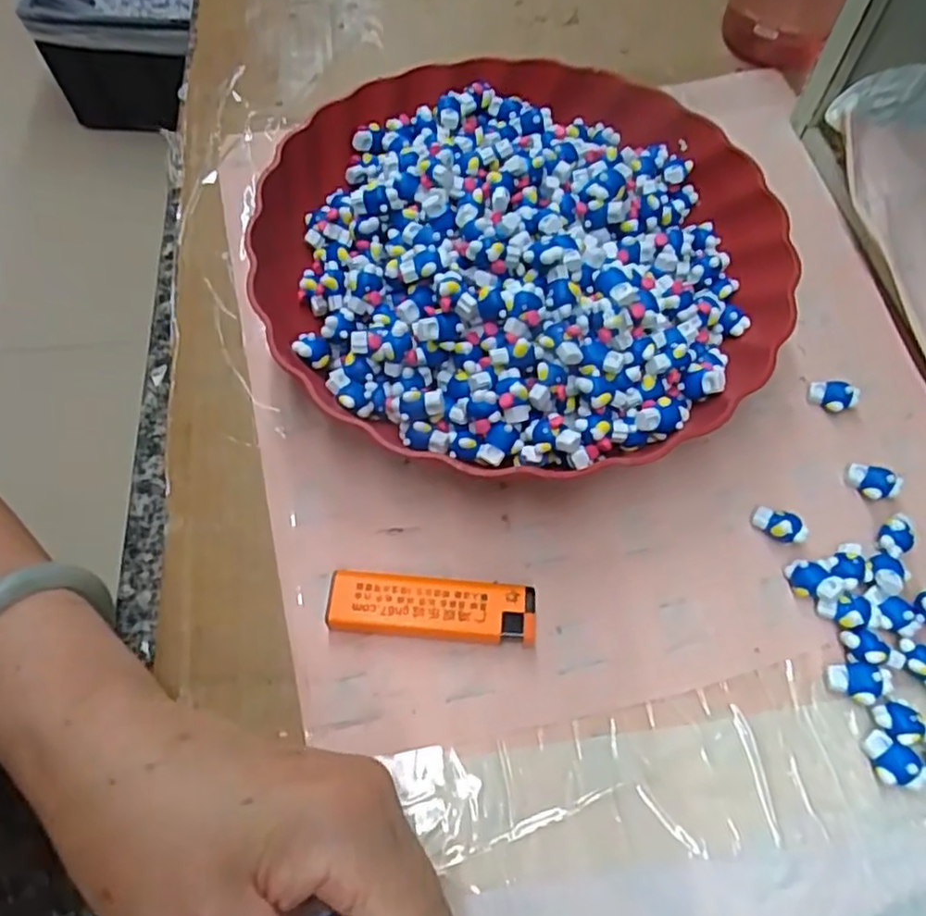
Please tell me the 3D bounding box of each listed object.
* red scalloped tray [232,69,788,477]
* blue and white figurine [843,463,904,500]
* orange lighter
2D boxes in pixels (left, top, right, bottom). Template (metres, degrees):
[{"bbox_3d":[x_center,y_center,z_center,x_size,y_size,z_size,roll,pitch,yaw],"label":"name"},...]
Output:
[{"bbox_3d":[0.029,-0.102,0.341,0.238,0.061,0.234,16,63,6],"label":"red scalloped tray"},{"bbox_3d":[0.183,0.010,0.312,0.013,0.013,0.022,-29,67,-16],"label":"blue and white figurine"},{"bbox_3d":[-0.012,0.060,0.277,0.080,0.014,0.023,5,62,0],"label":"orange lighter"}]

